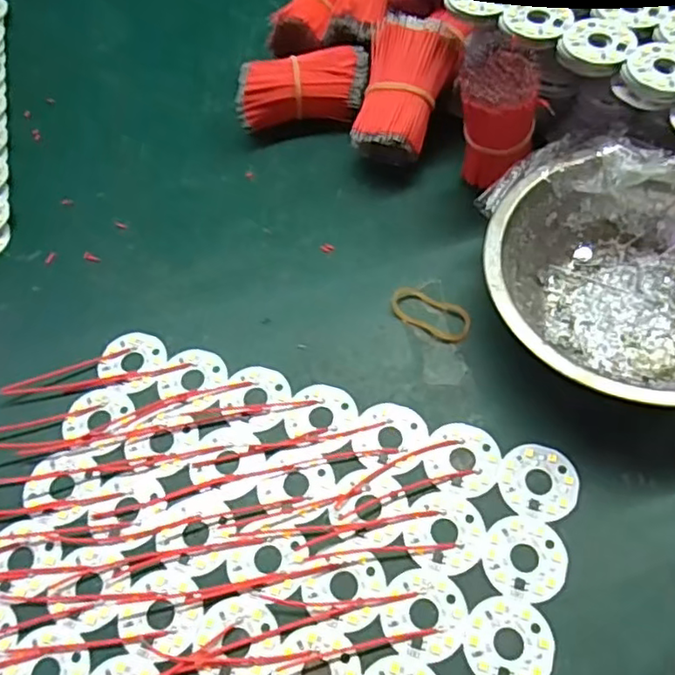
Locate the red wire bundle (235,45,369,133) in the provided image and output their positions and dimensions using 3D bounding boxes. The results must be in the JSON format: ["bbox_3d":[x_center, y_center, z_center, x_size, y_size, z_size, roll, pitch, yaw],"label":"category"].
[{"bbox_3d":[-0.019,-0.135,0.353,0.073,0.036,0.032,-11,60,-3],"label":"red wire bundle"}]

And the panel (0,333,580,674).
[{"bbox_3d":[-0.035,0.110,0.228,0.209,0.004,0.207,16,62,11],"label":"panel"}]

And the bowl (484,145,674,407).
[{"bbox_3d":[0.127,-0.021,0.268,0.121,0.046,0.117,-1,60,2],"label":"bowl"}]

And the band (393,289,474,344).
[{"bbox_3d":[0.044,-0.011,0.293,0.038,0.005,0.019,23,64,15],"label":"band"}]

